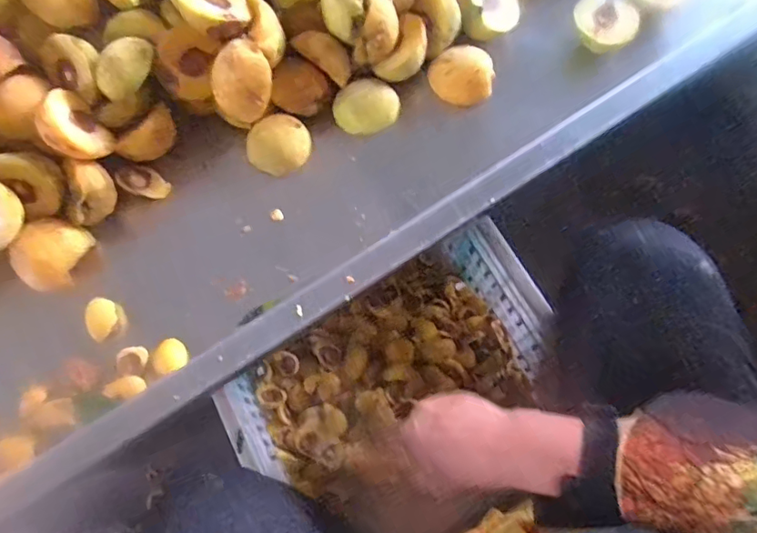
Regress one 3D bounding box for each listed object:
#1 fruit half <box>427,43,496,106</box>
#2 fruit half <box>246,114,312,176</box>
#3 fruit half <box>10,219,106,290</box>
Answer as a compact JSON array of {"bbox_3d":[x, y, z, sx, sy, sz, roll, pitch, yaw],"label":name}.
[{"bbox_3d":[0.078,-0.176,0.485,0.060,0.029,0.050,16,116,-1],"label":"fruit half"},{"bbox_3d":[-0.089,-0.109,0.470,0.056,0.023,0.048,-20,73,-5],"label":"fruit half"},{"bbox_3d":[-0.268,-0.009,0.441,0.053,0.034,0.061,28,75,9],"label":"fruit half"}]

